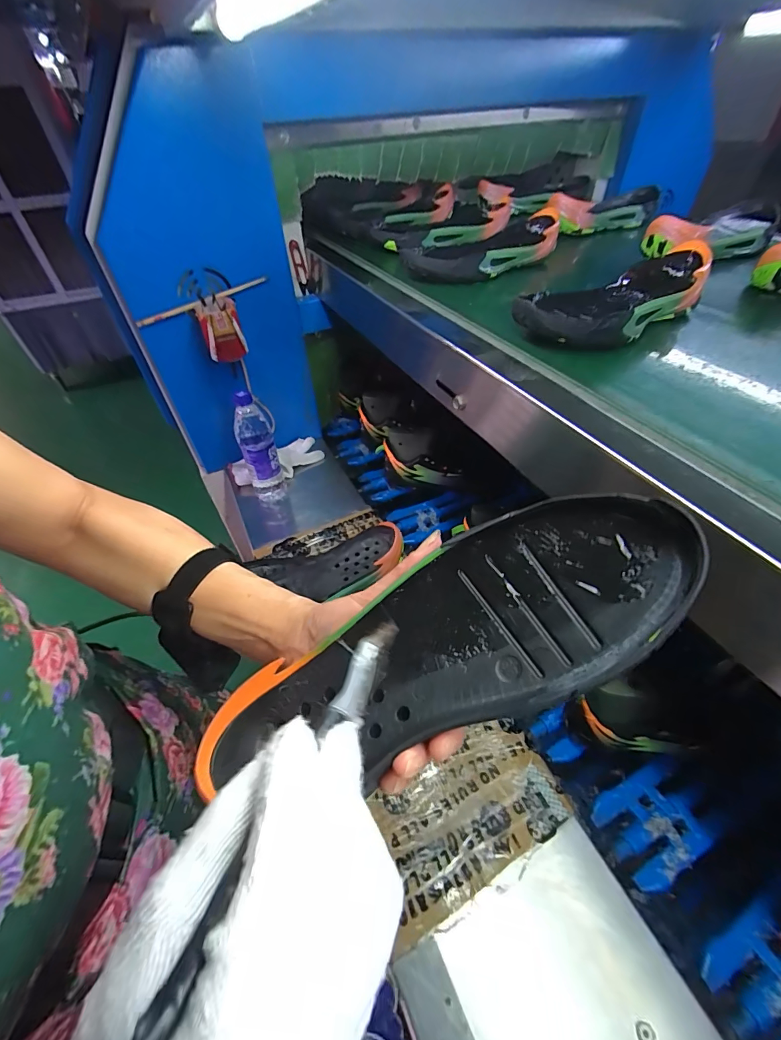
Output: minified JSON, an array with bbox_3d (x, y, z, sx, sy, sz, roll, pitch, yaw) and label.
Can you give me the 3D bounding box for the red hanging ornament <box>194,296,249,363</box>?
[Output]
[{"bbox_3d":[-0.295,-0.333,0.722,0.066,0.084,0.070,-19,45,-12],"label":"red hanging ornament"}]

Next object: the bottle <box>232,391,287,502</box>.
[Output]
[{"bbox_3d":[-0.254,-0.129,0.794,0.070,0.240,0.065,-22,45,-15],"label":"bottle"}]

